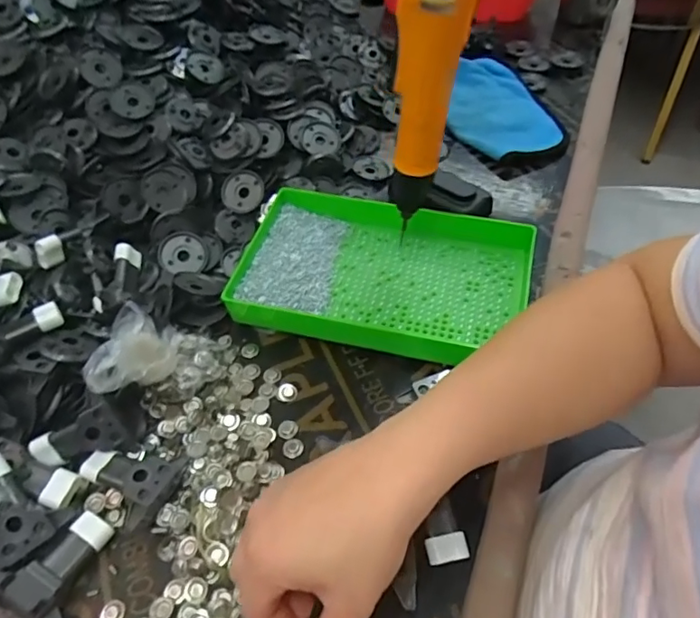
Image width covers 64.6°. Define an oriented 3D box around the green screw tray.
[{"bbox_3d":[0.028,-0.030,0.485,0.247,0.030,0.151,13,52,12],"label":"green screw tray"}]

